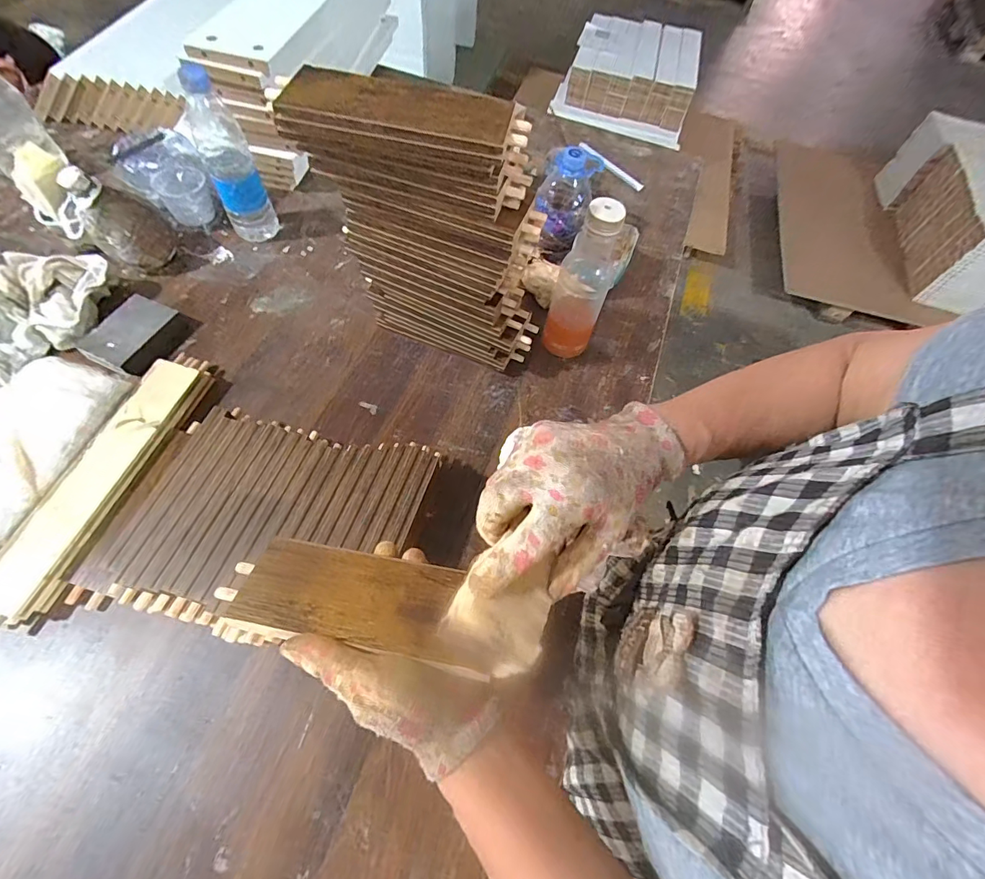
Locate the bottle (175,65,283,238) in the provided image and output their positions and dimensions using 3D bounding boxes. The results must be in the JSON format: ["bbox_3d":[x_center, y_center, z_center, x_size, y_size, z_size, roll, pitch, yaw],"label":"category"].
[{"bbox_3d":[-0.358,-0.378,0.619,0.064,0.203,0.066,-24,67,-18],"label":"bottle"}]

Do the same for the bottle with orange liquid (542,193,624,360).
[{"bbox_3d":[0.112,-0.189,0.557,0.065,0.206,0.055,26,62,7],"label":"bottle with orange liquid"}]

